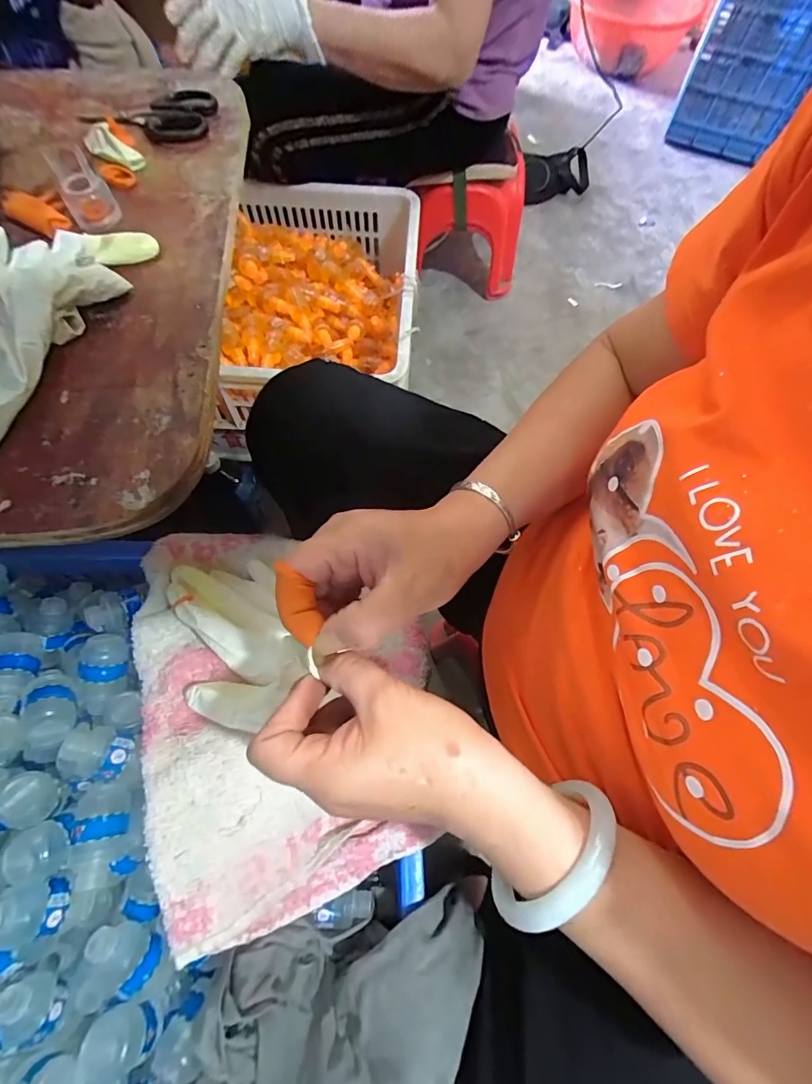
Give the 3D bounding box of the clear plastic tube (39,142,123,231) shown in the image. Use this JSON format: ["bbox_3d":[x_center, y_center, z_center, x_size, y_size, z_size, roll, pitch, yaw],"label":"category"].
[{"bbox_3d":[-0.219,-0.240,0.314,0.031,0.037,0.037,-30,71,-14],"label":"clear plastic tube"}]

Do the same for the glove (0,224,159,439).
[{"bbox_3d":[-0.229,-0.140,0.274,0.069,0.031,0.178,18,67,5],"label":"glove"}]

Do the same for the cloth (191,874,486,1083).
[{"bbox_3d":[-0.043,0.306,0.281,0.203,0.064,0.123,-6,67,-5],"label":"cloth"}]

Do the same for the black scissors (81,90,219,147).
[{"bbox_3d":[-0.209,-0.344,0.373,0.102,0.012,0.067,2,67,-1],"label":"black scissors"}]

